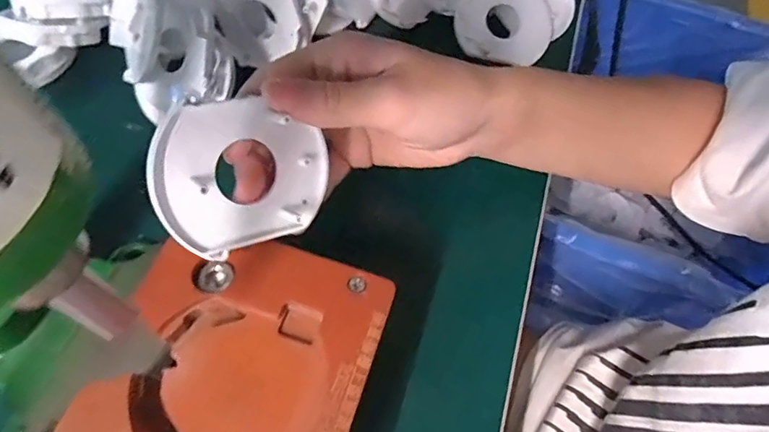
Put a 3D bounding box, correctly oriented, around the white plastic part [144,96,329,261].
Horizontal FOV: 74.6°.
[{"bbox_3d":[-0.054,-0.017,0.197,0.070,0.059,0.004,-22,26,-33],"label":"white plastic part"}]

